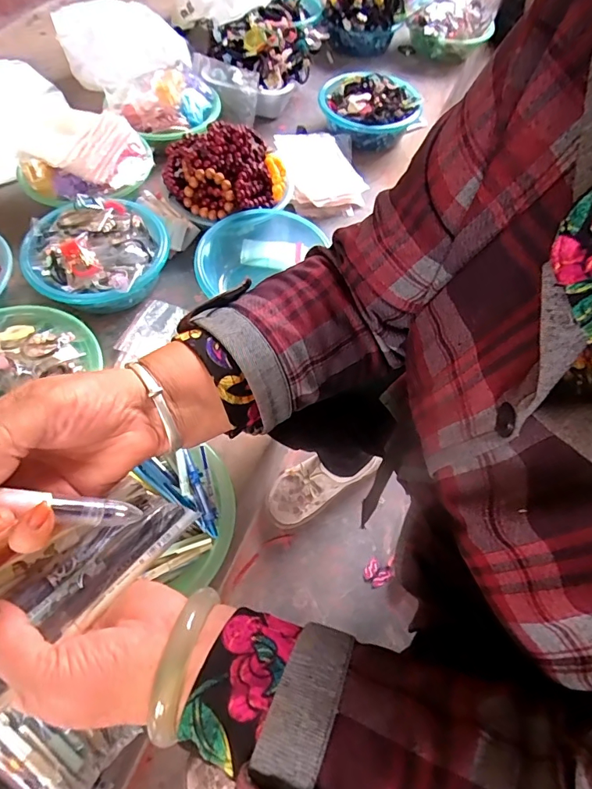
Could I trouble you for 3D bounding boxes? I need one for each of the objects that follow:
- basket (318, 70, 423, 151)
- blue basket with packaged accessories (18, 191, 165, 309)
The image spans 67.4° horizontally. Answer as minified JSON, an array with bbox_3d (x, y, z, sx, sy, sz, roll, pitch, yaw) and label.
[{"bbox_3d":[0.167,-0.651,1.014,0.227,0.071,0.209,2,60,-2],"label":"basket"},{"bbox_3d":[-0.329,-0.231,0.742,0.221,0.103,0.213,1,60,-2],"label":"blue basket with packaged accessories"}]

